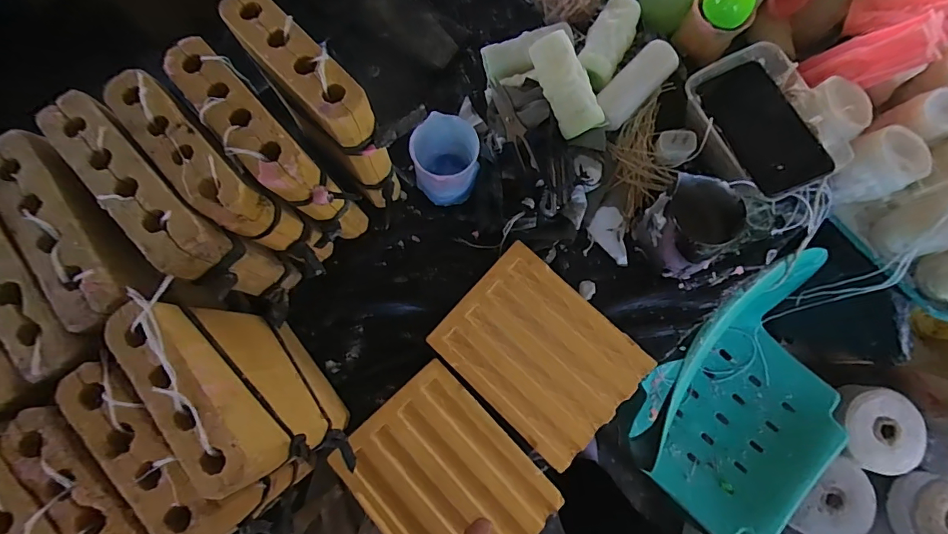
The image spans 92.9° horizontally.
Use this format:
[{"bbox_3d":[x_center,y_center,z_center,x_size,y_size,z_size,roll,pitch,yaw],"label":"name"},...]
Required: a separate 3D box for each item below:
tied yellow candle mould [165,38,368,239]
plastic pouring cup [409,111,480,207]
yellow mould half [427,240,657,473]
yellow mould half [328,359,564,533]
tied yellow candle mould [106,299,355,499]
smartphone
[{"bbox_3d":[-0.202,-0.109,0.479,0.178,0.200,0.056,43,81,9],"label":"tied yellow candle mould"},{"bbox_3d":[-0.033,-0.126,0.539,0.074,0.094,0.075,0,78,0],"label":"plastic pouring cup"},{"bbox_3d":[0.075,0.097,0.515,0.207,0.021,0.160,43,82,9],"label":"yellow mould half"},{"bbox_3d":[-0.032,0.227,0.481,0.160,0.015,0.202,-44,81,-8],"label":"yellow mould half"},{"bbox_3d":[-0.204,0.120,0.425,0.064,0.203,0.196,-41,81,-8],"label":"tied yellow candle mould"},{"bbox_3d":[0.320,-0.158,0.499,0.079,0.012,0.157,-24,71,8],"label":"smartphone"}]

